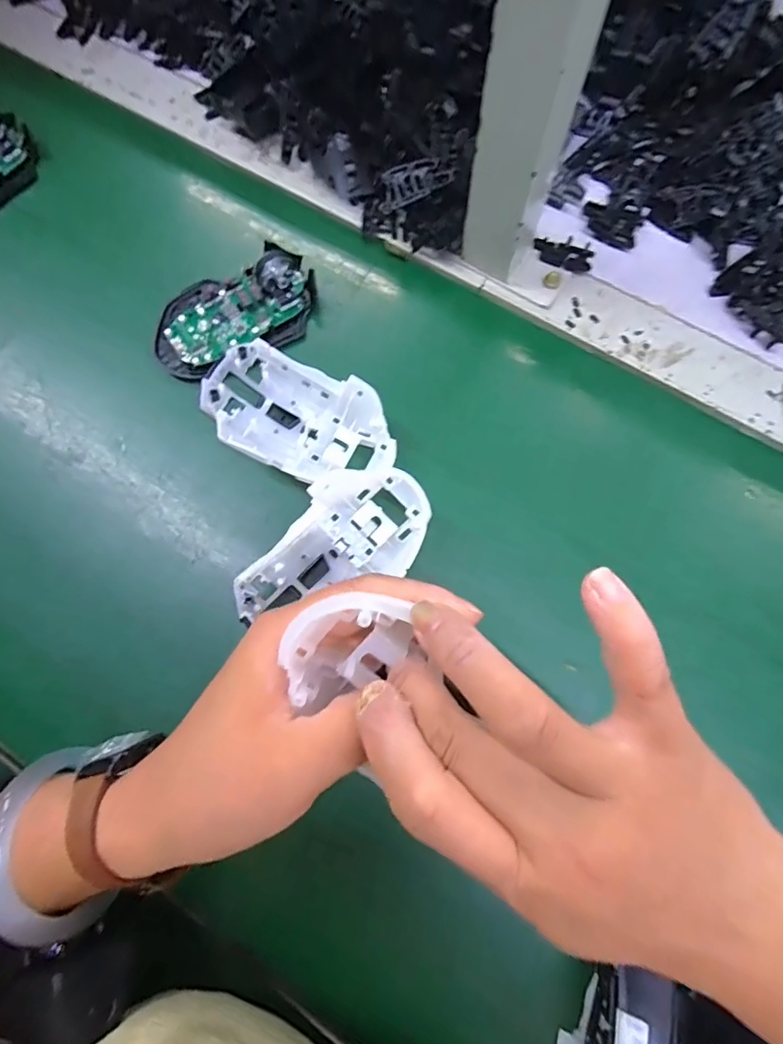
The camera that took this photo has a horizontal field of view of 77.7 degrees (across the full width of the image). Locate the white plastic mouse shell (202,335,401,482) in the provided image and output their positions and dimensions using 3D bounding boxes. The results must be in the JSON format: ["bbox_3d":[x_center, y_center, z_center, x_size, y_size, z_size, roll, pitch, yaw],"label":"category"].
[{"bbox_3d":[-0.052,-0.059,0.291,0.109,0.040,0.064,18,73,5],"label":"white plastic mouse shell"}]

